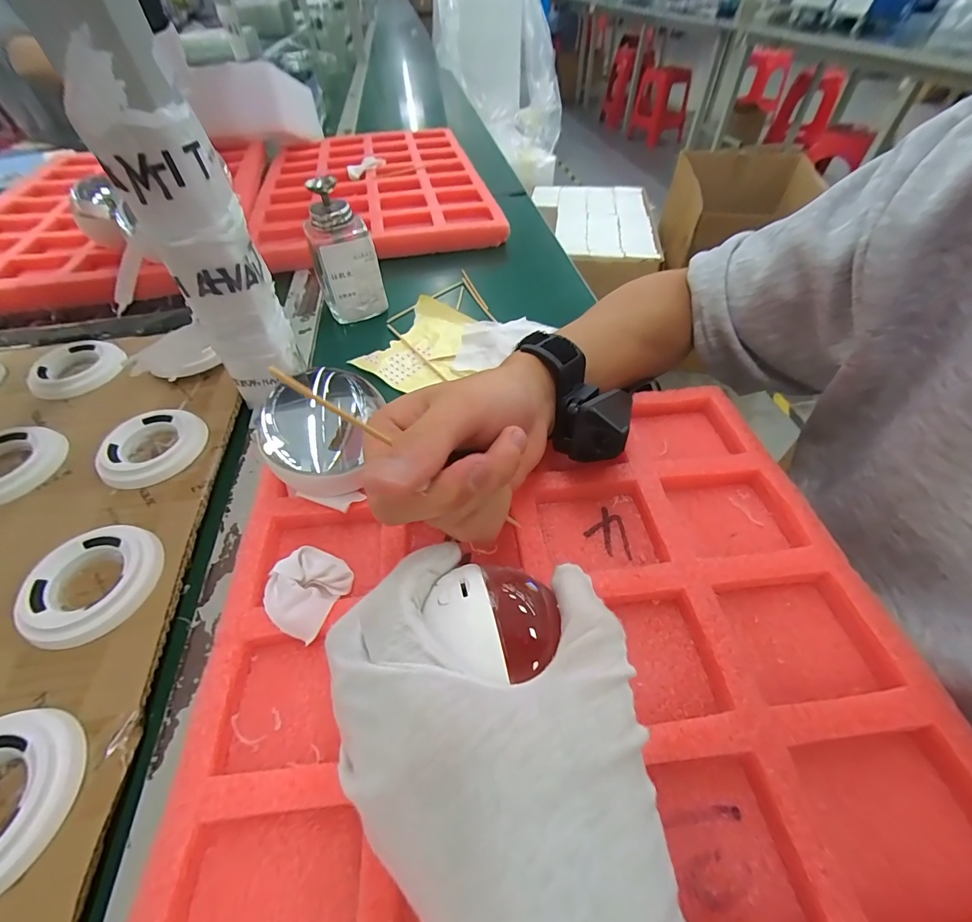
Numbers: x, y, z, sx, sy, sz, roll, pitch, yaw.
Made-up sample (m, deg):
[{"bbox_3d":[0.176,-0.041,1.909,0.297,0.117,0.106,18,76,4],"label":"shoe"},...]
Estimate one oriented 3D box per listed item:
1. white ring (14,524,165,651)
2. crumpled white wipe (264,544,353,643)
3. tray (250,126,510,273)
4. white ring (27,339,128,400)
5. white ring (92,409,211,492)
[{"bbox_3d":[-0.230,0.070,0.244,0.067,0.016,0.067,-2,51,2],"label":"white ring"},{"bbox_3d":[-0.094,0.069,0.221,0.037,0.022,0.043,19,54,18],"label":"crumpled white wipe"},{"bbox_3d":[-0.182,-0.442,0.673,0.337,0.047,0.491,-12,51,-7],"label":"tray"},{"bbox_3d":[-0.363,-0.082,0.367,0.066,0.013,0.067,-2,51,2],"label":"white ring"},{"bbox_3d":[-0.247,-0.012,0.308,0.068,0.013,0.068,-2,51,2],"label":"white ring"}]

